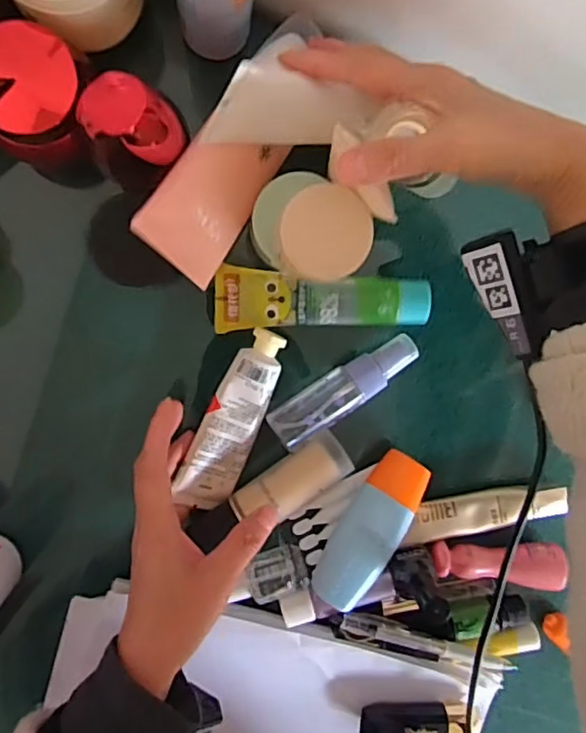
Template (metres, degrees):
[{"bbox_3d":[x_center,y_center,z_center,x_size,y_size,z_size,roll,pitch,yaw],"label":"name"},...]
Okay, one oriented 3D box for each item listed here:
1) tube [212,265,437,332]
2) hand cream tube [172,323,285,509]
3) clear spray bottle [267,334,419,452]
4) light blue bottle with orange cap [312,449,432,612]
[{"bbox_3d":[0.019,-0.044,0.398,0.138,0.022,0.039,-1,96,-6],"label":"tube"},{"bbox_3d":[-0.039,0.036,0.401,0.039,0.015,0.124,22,98,-8],"label":"hand cream tube"},{"bbox_3d":[0.035,0.015,0.413,0.108,0.030,0.028,-35,98,-2],"label":"clear spray bottle"},{"bbox_3d":[0.053,0.109,0.408,0.041,0.025,0.106,31,91,-8],"label":"light blue bottle with orange cap"}]

